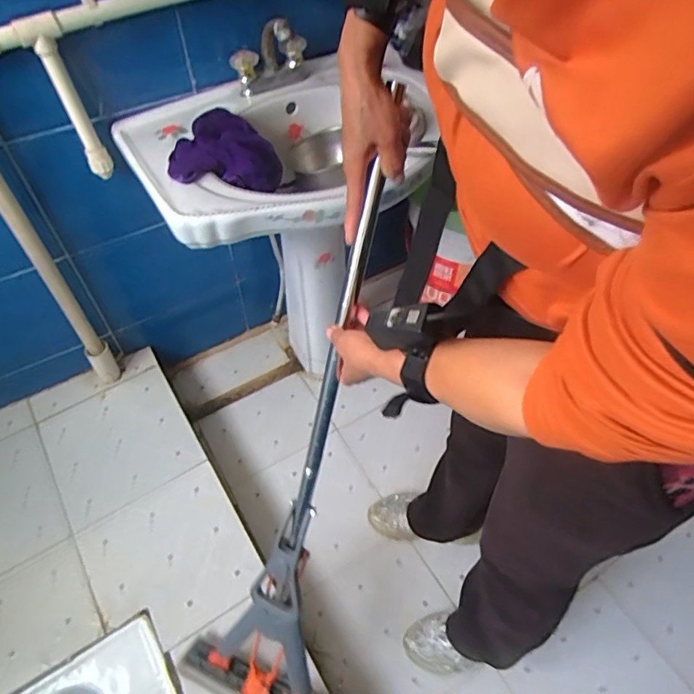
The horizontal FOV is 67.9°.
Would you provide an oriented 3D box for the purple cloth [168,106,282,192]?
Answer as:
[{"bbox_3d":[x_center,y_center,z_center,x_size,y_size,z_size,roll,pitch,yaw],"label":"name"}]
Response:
[{"bbox_3d":[-0.203,-0.331,0.861,0.175,0.062,0.174,-5,54,-5],"label":"purple cloth"}]

